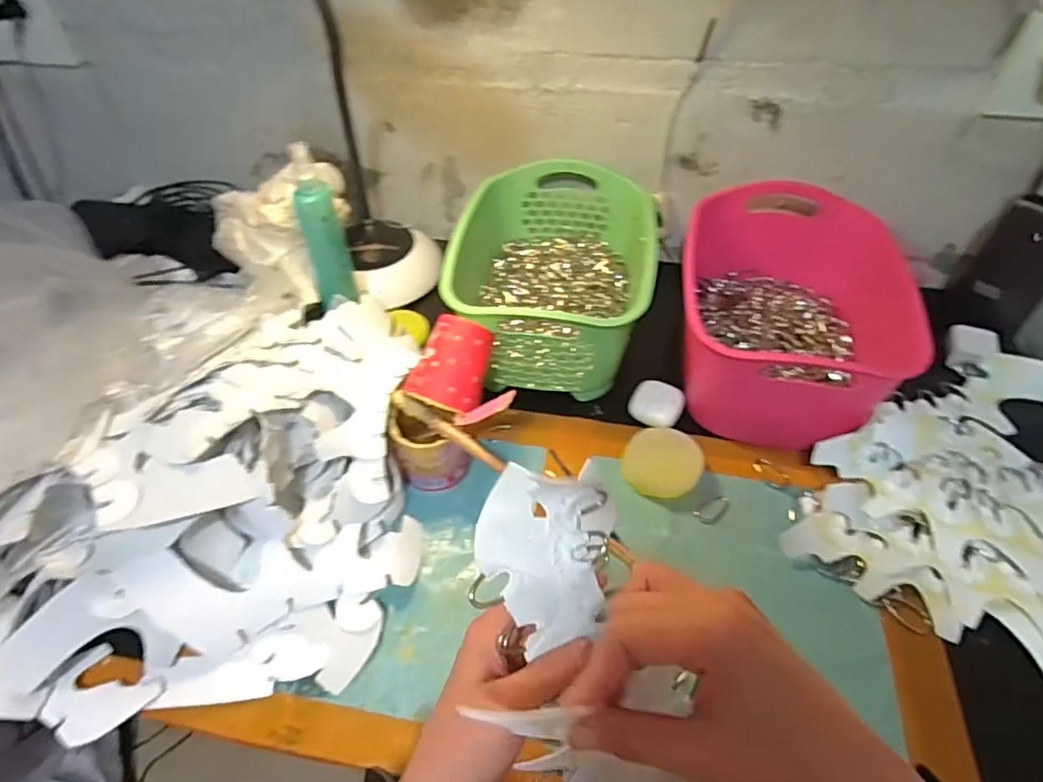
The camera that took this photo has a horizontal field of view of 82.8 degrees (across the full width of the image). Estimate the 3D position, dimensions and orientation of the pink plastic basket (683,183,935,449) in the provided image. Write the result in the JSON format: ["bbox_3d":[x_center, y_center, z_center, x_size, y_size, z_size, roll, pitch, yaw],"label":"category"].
[{"bbox_3d":[0.260,-0.084,0.600,0.197,0.119,0.262,10,50,10],"label":"pink plastic basket"}]

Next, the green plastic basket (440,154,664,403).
[{"bbox_3d":[0.031,-0.118,0.621,0.200,0.114,0.248,7,49,7],"label":"green plastic basket"}]

